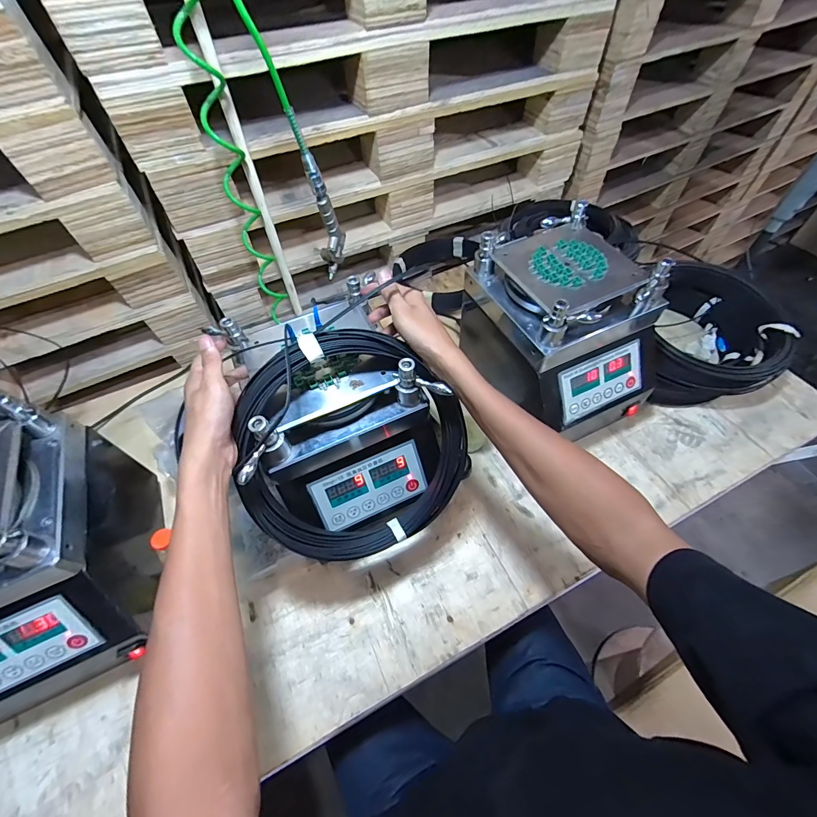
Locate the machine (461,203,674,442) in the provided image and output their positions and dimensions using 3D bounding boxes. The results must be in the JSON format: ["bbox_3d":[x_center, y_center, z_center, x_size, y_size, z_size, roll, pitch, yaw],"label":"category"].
[{"bbox_3d":[0.257,-0.121,0.658,0.221,0.279,0.284,-23,59,-12],"label":"machine"}]

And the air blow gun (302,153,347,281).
[{"bbox_3d":[-0.134,-0.305,0.610,0.037,0.168,0.069,-3,57,1],"label":"air blow gun"}]

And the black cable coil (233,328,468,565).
[{"bbox_3d":[-0.063,0.055,0.460,0.267,0.051,0.282,-3,101,-17],"label":"black cable coil"}]

